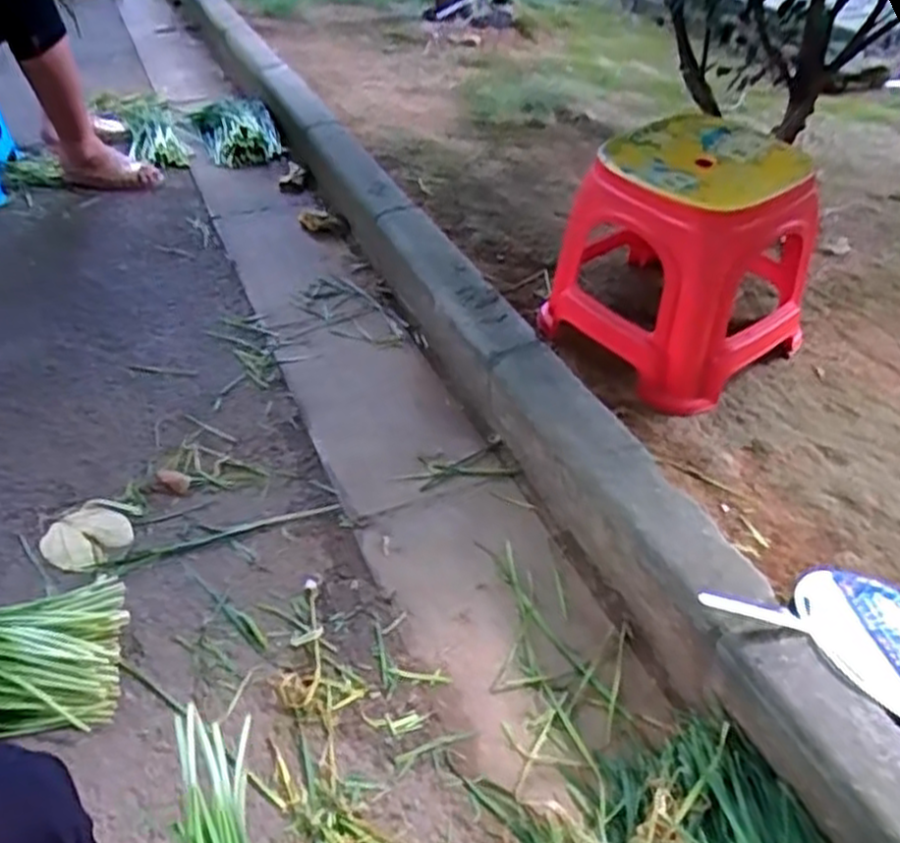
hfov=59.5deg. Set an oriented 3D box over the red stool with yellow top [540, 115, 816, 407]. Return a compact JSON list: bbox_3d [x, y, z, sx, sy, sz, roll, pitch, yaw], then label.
[{"bbox_3d":[0.335,-0.231,1.117,0.265,0.304,0.279,-31,47,-33],"label":"red stool with yellow top"}]

